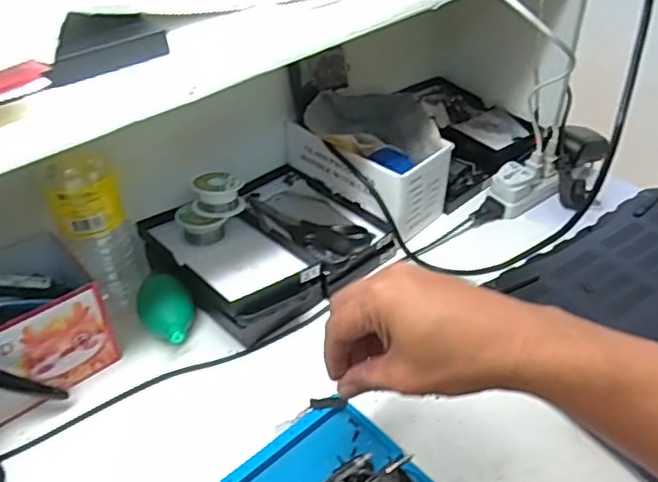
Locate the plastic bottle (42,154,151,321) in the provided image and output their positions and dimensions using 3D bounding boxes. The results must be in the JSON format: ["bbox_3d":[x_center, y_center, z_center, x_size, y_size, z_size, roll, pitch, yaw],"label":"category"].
[{"bbox_3d":[-0.216,-0.009,0.558,0.061,0.167,0.073,-17,42,-18],"label":"plastic bottle"}]

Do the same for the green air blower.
[{"bbox_3d":[-0.149,0.069,0.557,0.047,0.041,0.077,-21,43,-22],"label":"green air blower"}]

